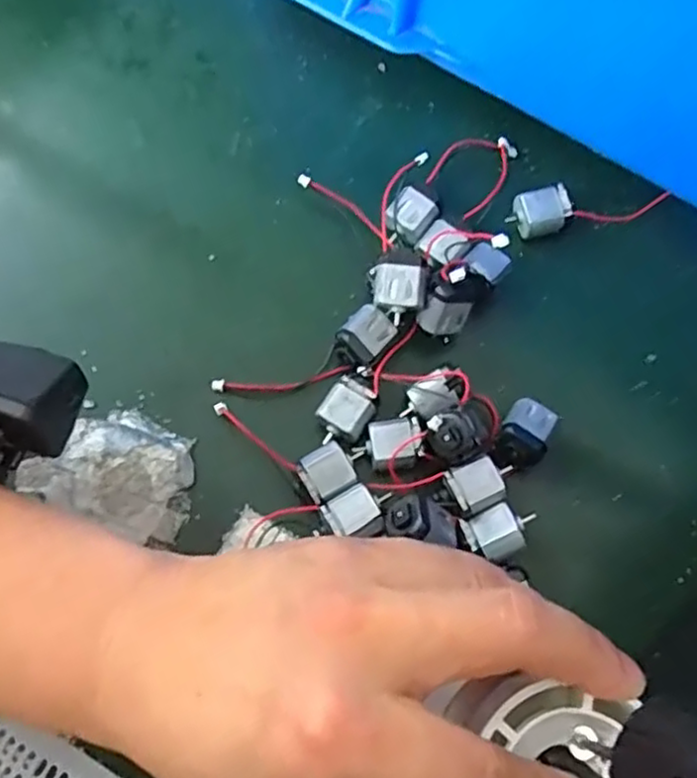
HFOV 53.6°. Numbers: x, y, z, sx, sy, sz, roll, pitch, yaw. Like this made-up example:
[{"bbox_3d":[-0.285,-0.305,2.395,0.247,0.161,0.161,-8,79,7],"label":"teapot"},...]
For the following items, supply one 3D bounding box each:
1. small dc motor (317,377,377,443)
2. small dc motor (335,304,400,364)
[{"bbox_3d":[-0.002,0.010,0.272,0.019,0.014,0.024,35,75,9],"label":"small dc motor"},{"bbox_3d":[0.007,-0.020,0.281,0.017,0.018,0.025,40,76,10],"label":"small dc motor"}]

